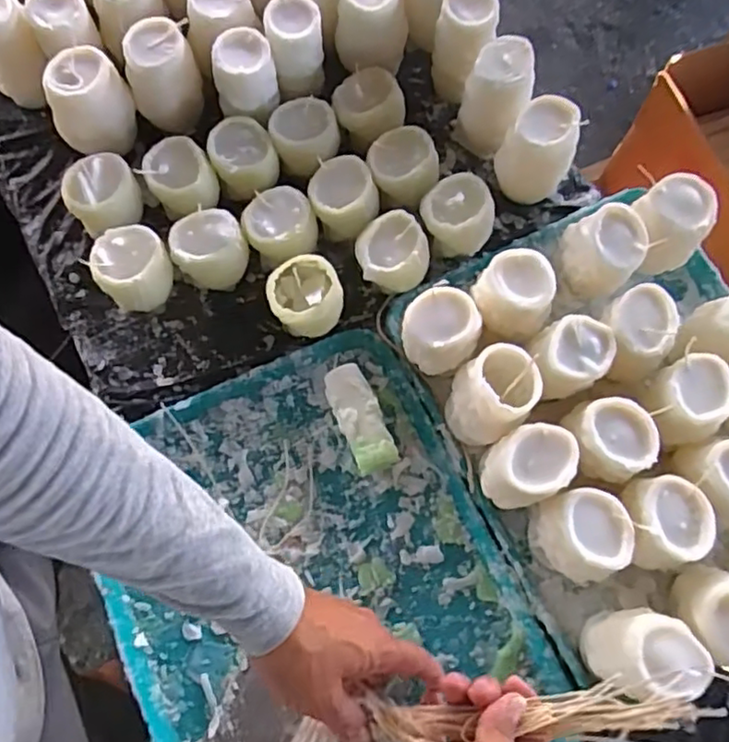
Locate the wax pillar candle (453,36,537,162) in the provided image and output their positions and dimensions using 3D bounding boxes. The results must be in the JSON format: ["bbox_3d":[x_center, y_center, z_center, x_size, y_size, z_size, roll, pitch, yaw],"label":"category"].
[{"bbox_3d":[0.137,-0.287,0.686,0.068,0.104,0.081,20,75,4],"label":"wax pillar candle"}]

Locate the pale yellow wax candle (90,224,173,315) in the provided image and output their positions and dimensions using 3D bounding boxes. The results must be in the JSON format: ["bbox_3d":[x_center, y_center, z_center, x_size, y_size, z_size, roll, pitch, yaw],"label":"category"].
[{"bbox_3d":[-0.228,-0.100,0.645,0.070,0.062,0.070,0,74,-1],"label":"pale yellow wax candle"}]

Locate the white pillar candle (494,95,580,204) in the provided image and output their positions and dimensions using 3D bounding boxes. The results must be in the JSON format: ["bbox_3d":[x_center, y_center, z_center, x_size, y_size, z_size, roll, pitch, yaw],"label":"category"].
[{"bbox_3d":[0.178,-0.227,0.674,0.071,0.105,0.063,40,77,9],"label":"white pillar candle"}]

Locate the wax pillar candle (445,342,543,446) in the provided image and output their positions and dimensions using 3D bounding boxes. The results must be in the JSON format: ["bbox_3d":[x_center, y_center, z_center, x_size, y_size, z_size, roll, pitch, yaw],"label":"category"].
[{"bbox_3d":[0.117,0.025,0.596,0.064,0.118,0.068,0,74,-1],"label":"wax pillar candle"}]

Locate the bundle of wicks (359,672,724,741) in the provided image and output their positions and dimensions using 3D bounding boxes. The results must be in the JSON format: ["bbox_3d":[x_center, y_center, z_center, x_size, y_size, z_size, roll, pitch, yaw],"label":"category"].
[{"bbox_3d":[0.112,0.228,0.425,0.216,0.016,0.033,-7,74,4],"label":"bundle of wicks"}]

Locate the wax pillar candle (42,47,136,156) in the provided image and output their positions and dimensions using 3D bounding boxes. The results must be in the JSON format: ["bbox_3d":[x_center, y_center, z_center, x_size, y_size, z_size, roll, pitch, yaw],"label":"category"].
[{"bbox_3d":[-0.280,-0.272,0.660,0.080,0.075,0.072,-28,77,-9],"label":"wax pillar candle"}]

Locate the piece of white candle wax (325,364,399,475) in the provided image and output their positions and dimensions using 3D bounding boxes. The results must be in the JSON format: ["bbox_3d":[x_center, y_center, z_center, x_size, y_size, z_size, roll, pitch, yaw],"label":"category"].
[{"bbox_3d":[-0.005,0.047,0.632,0.043,0.038,0.104,-23,76,-8],"label":"piece of white candle wax"}]

